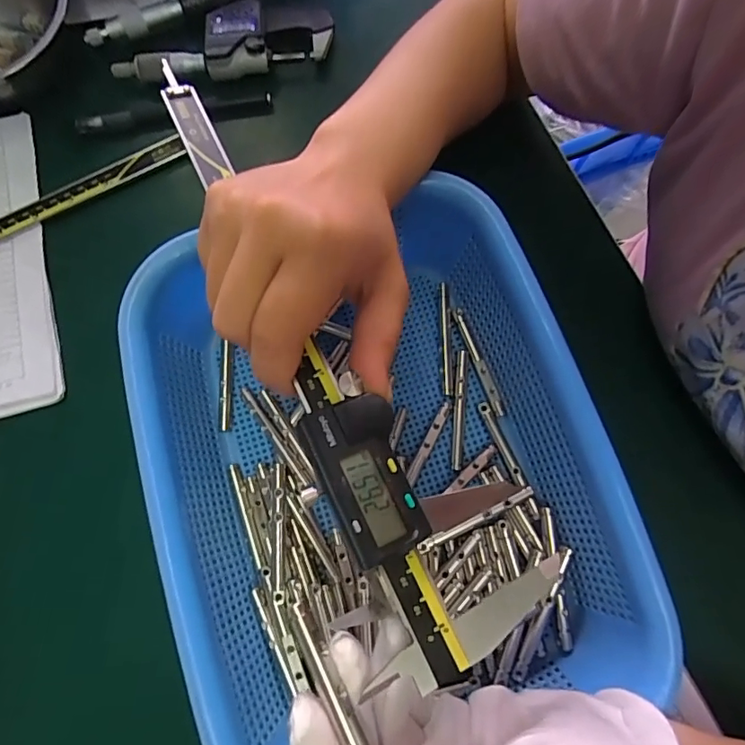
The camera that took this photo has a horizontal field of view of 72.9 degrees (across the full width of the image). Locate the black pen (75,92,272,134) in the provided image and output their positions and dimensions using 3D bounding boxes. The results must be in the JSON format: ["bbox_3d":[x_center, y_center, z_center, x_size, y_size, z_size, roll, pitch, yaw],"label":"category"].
[{"bbox_3d":[-0.145,-0.193,0.370,0.139,0.014,0.018,-8,75,-2],"label":"black pen"}]

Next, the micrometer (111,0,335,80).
[{"bbox_3d":[-0.109,-0.247,0.374,0.156,0.025,0.056,-8,75,-2],"label":"micrometer"}]

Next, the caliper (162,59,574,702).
[{"bbox_3d":[-0.028,-0.023,0.209,0.071,0.019,0.281,-28,73,-5],"label":"caliper"}]

